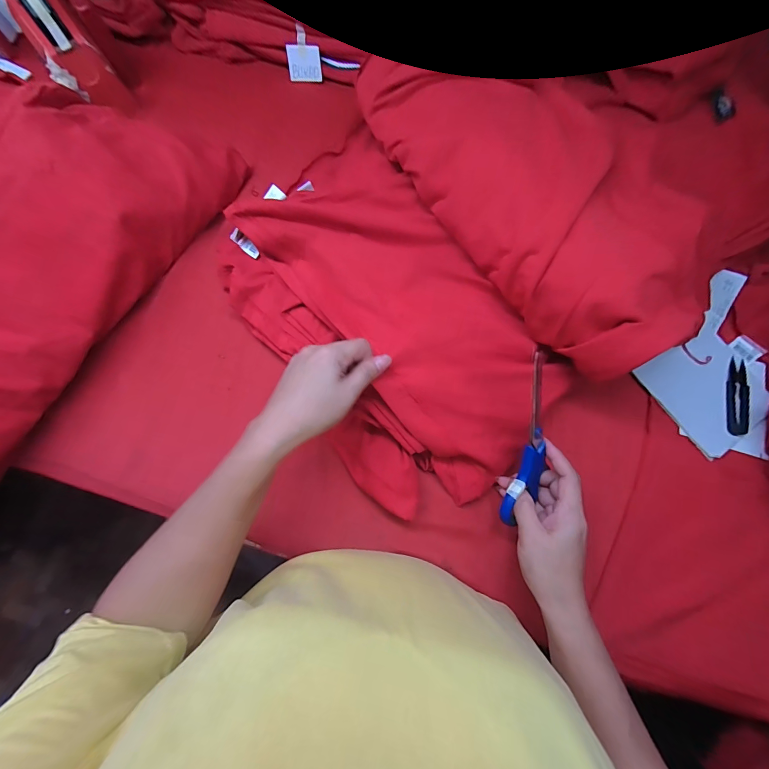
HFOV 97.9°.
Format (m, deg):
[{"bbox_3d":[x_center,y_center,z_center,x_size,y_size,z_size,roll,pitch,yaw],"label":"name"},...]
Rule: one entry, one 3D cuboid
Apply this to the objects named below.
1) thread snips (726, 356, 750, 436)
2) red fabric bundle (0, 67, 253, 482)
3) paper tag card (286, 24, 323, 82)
[{"bbox_3d":[0.433,0.015,0.408,0.021,0.009,0.098,16,76,4],"label":"thread snips"},{"bbox_3d":[-0.439,-0.176,0.384,0.305,0.144,0.505,29,73,7],"label":"red fabric bundle"},{"bbox_3d":[-0.127,-0.516,0.525,0.052,0.061,0.007,2,48,3],"label":"paper tag card"}]

